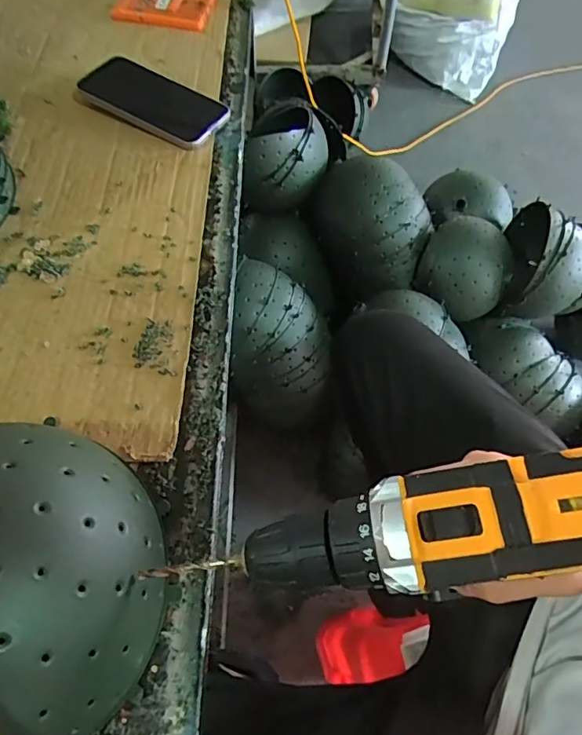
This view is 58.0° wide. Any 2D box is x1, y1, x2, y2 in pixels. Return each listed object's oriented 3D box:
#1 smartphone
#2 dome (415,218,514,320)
[{"bbox_3d":[-0.155,-0.299,0.588,0.170,0.016,0.086,28,63,15],"label":"smartphone"},{"bbox_3d":[0.341,-0.200,1.018,0.167,0.109,0.174,0,59,0],"label":"dome"}]

